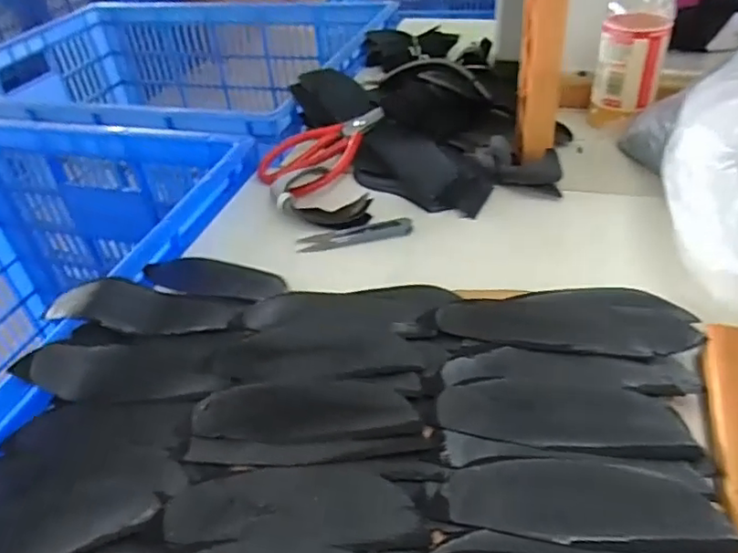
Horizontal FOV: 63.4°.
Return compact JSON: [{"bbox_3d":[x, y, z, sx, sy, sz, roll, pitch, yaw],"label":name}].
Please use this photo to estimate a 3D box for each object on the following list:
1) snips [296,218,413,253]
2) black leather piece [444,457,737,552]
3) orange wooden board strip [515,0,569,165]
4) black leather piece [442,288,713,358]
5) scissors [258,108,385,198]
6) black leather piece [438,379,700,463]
[{"bbox_3d":[-0.012,-0.040,0.530,0.100,0.008,0.026,-12,39,-6],"label":"snips"},{"bbox_3d":[0.111,0.117,0.307,0.139,0.011,0.047,6,40,15],"label":"black leather piece"},{"bbox_3d":[0.155,-0.190,0.539,0.036,0.190,0.028,0,39,9],"label":"orange wooden board strip"},{"bbox_3d":[0.133,0.026,0.416,0.166,0.010,0.073,4,40,13],"label":"black leather piece"},{"bbox_3d":[-0.062,-0.133,0.623,0.103,0.034,0.149,19,46,29],"label":"scissors"},{"bbox_3d":[0.114,0.080,0.353,0.138,0.006,0.049,3,40,13],"label":"black leather piece"}]

